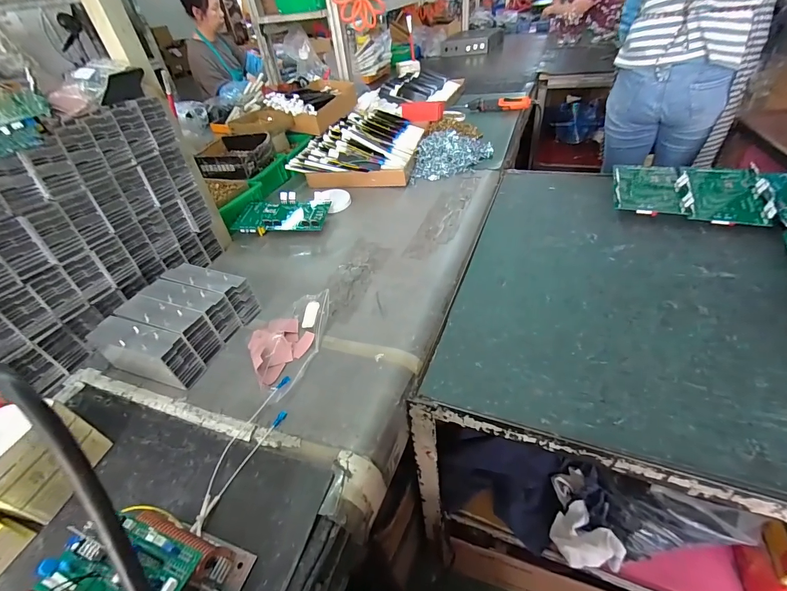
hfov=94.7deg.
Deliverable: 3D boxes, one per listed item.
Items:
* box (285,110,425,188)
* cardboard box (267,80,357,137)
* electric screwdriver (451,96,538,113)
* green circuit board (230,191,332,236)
[{"bbox_3d":[-0.096,-0.500,1.205,0.368,0.095,0.484,5,42,15],"label":"box"},{"bbox_3d":[-0.290,-0.716,1.344,0.238,0.107,0.369,6,43,17],"label":"cardboard box"},{"bbox_3d":[0.423,-0.805,1.533,0.324,0.049,0.050,0,41,10],"label":"electric screwdriver"},{"bbox_3d":[-0.273,-0.213,0.927,0.230,0.043,0.161,1,45,16],"label":"green circuit board"}]

